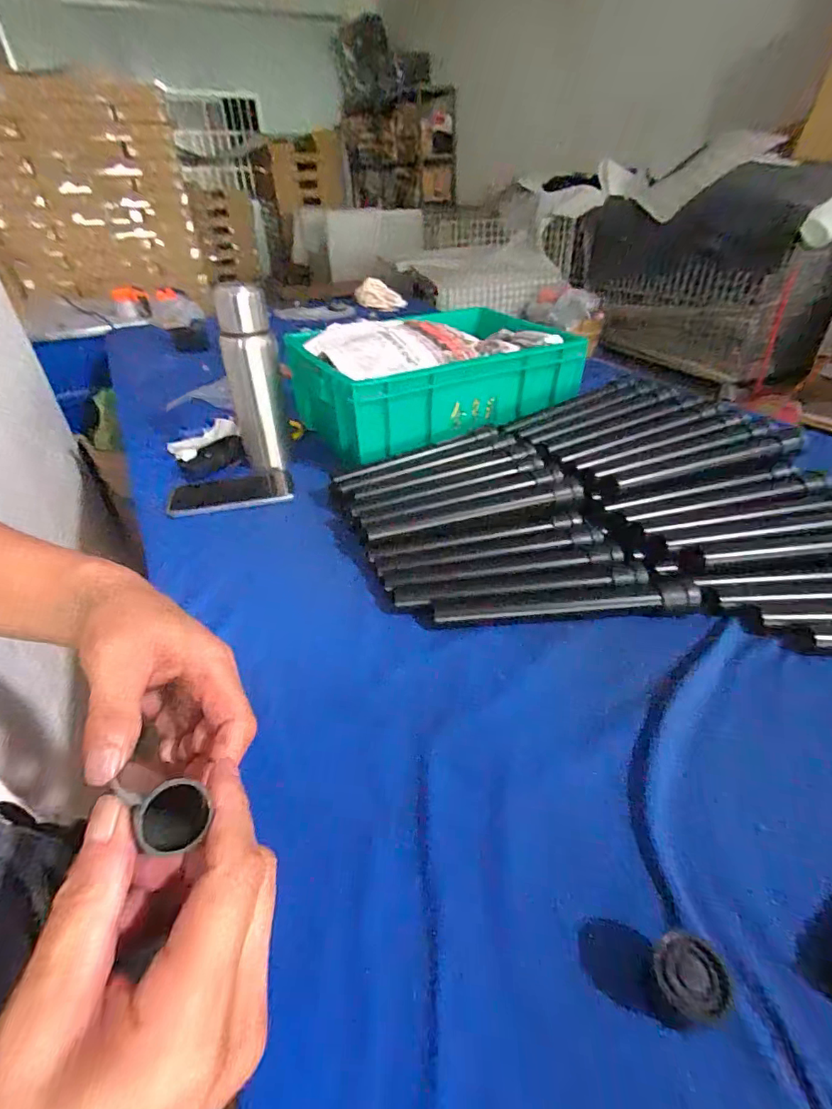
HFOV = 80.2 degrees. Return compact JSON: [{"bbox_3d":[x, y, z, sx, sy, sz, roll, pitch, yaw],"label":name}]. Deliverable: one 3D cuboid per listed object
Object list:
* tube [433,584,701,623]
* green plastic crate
[{"bbox_3d":[0.140,0.047,0.470,0.243,0.024,0.024,-3,36,0],"label":"tube"},{"bbox_3d":[0.037,-0.290,0.785,0.419,0.125,0.282,-24,41,-27],"label":"green plastic crate"}]

